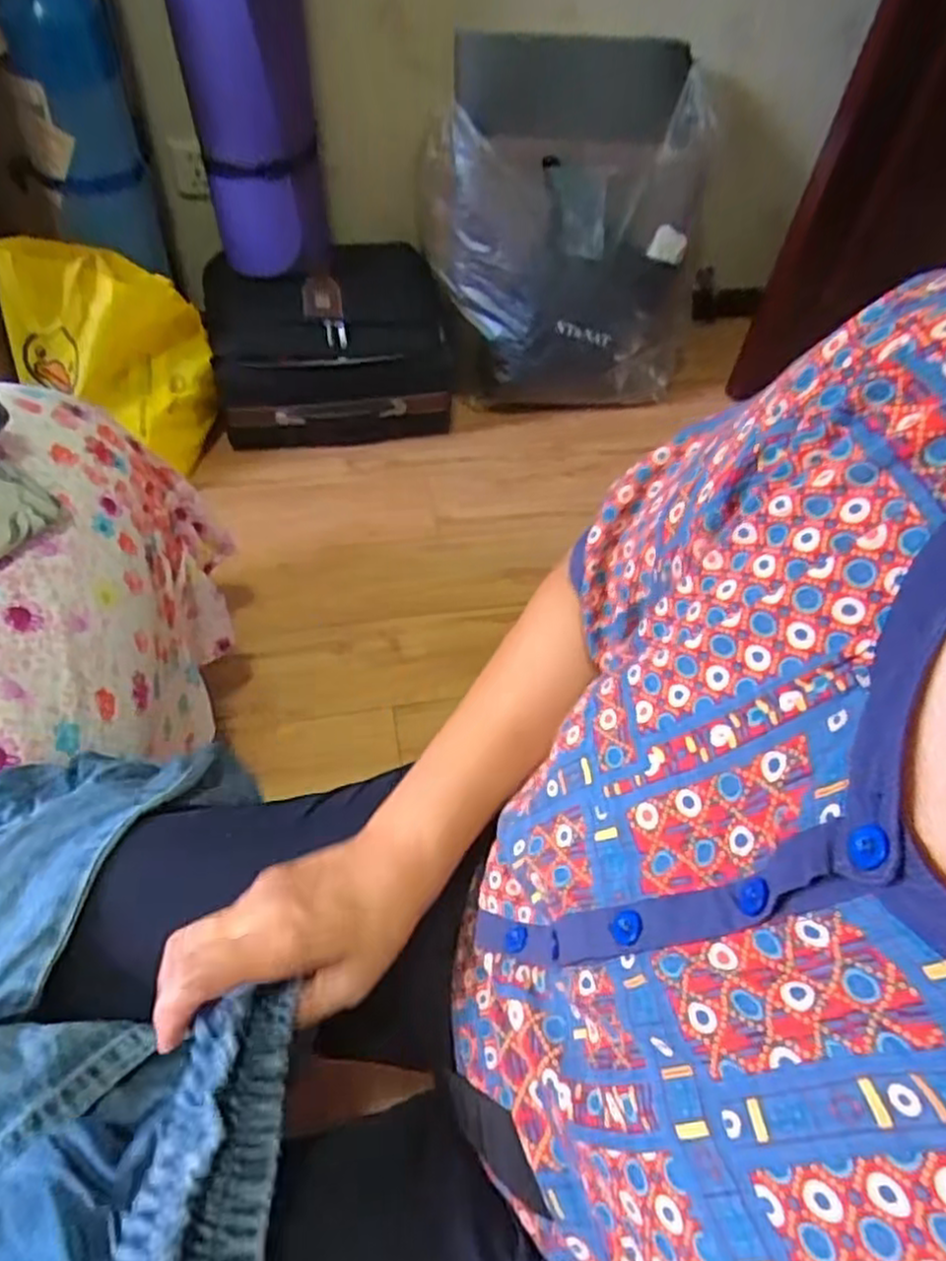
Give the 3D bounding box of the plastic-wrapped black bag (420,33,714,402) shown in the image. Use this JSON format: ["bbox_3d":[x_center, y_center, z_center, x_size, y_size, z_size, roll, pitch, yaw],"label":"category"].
[{"bbox_3d":[0.194,-0.779,1.457,0.547,0.538,0.384,-8,53,-10],"label":"plastic-wrapped black bag"}]

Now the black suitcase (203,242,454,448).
[{"bbox_3d":[-0.280,-0.552,1.470,0.454,0.282,0.291,-11,53,-12],"label":"black suitcase"}]

